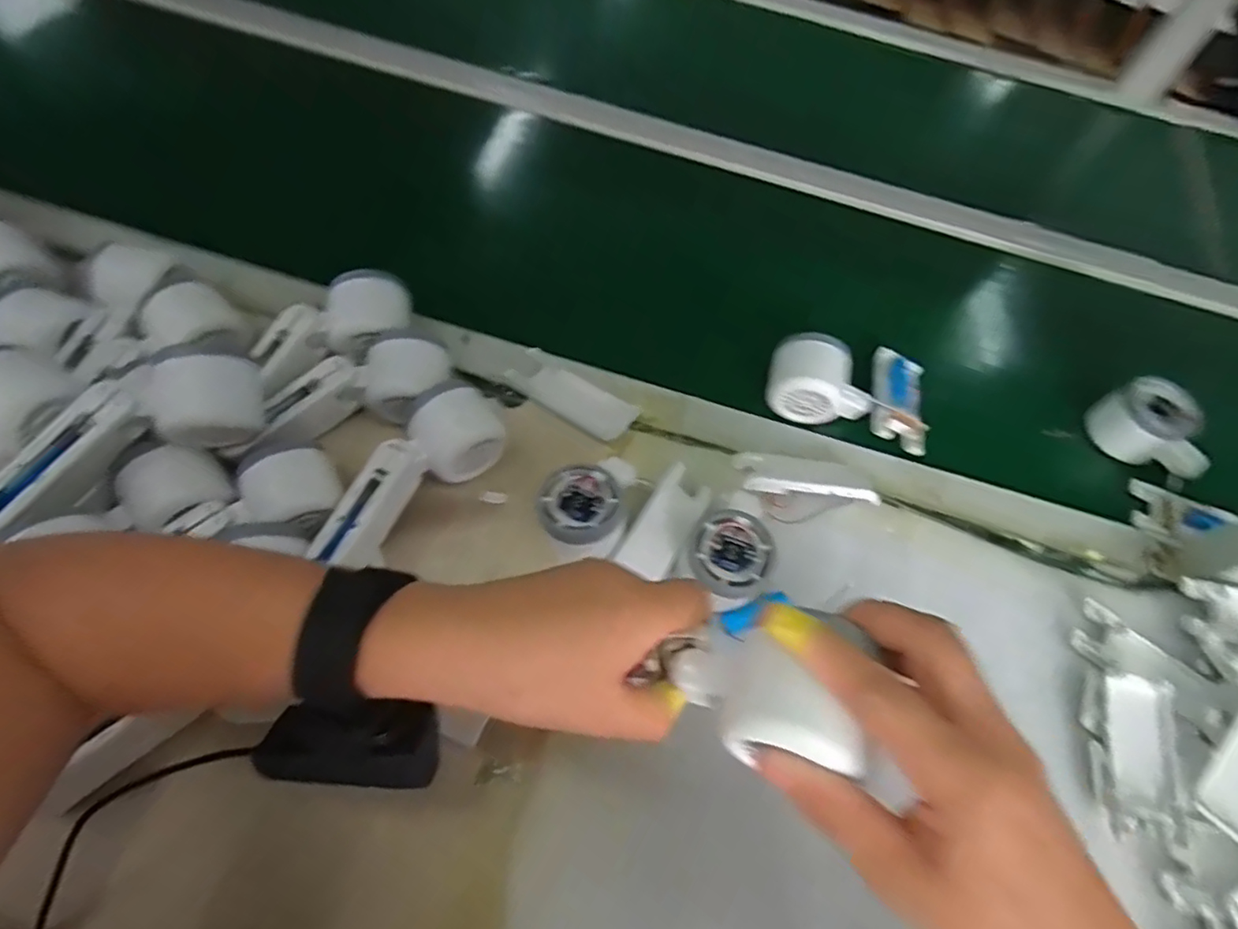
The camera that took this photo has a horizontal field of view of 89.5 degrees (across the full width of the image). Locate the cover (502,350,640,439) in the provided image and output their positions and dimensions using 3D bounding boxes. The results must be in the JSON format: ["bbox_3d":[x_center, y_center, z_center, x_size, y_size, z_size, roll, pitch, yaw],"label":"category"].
[{"bbox_3d":[-0.038,-0.056,0.502,0.107,0.021,0.044,31,63,10],"label":"cover"}]

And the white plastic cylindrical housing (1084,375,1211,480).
[{"bbox_3d":[0.453,-0.028,0.531,0.056,0.049,0.086,-12,64,-13],"label":"white plastic cylindrical housing"}]

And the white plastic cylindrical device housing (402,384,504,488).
[{"bbox_3d":[-0.120,-0.020,0.454,0.061,0.061,0.058,38,65,13],"label":"white plastic cylindrical device housing"}]

